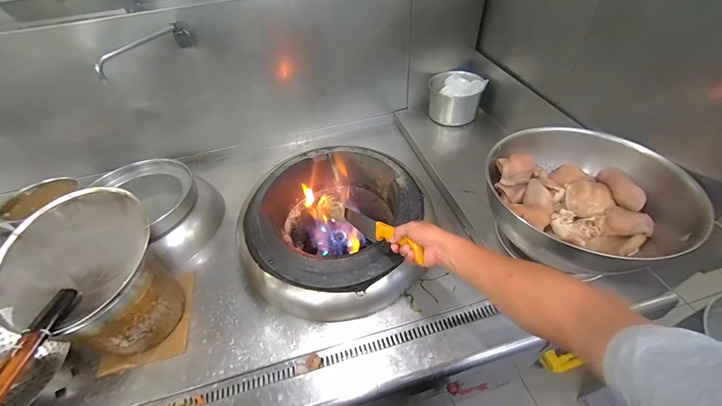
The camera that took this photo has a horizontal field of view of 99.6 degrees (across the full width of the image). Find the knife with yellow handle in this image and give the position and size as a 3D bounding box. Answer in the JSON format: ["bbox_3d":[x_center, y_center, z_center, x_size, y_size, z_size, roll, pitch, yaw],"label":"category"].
[{"bbox_3d":[0.041,0.068,0.676,0.023,0.060,0.258,-32,28,-24],"label":"knife with yellow handle"}]

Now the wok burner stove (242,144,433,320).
[{"bbox_3d":[-0.068,0.078,0.871,0.474,0.232,0.473,-3,45,3],"label":"wok burner stove"}]

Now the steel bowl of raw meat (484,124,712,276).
[{"bbox_3d":[0.479,-0.027,0.683,0.357,0.135,0.370,-3,45,3],"label":"steel bowl of raw meat"}]

